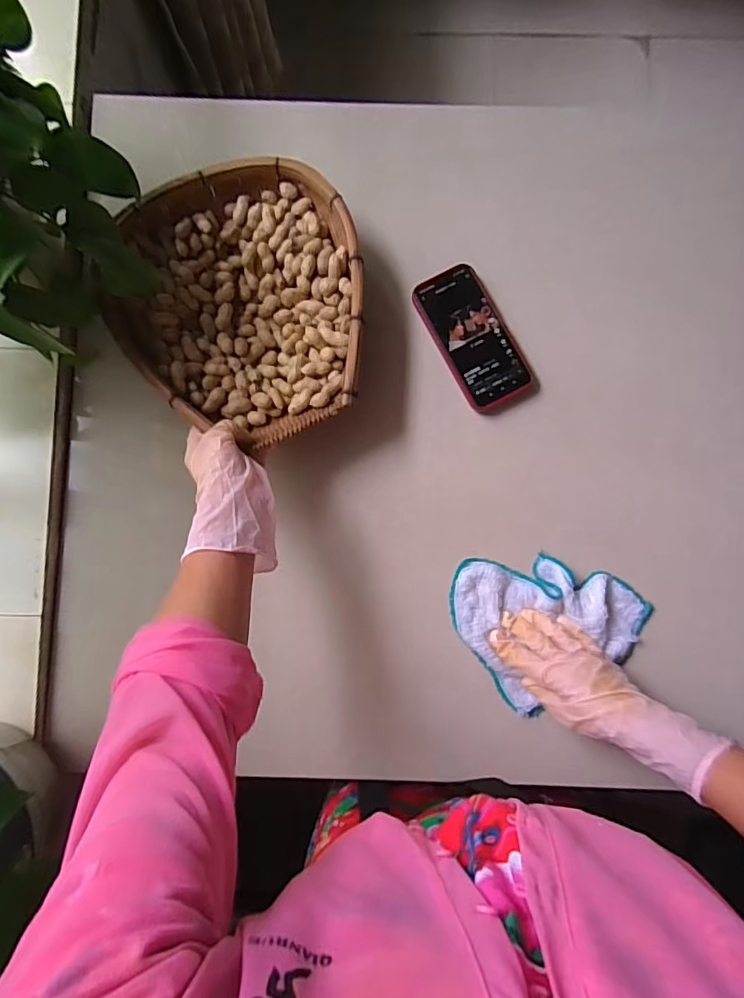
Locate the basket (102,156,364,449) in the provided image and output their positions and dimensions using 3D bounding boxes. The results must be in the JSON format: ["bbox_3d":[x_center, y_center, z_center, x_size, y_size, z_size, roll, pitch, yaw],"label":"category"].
[{"bbox_3d":[-0.145,-0.210,0.551,0.260,0.063,0.306,-1,84,0],"label":"basket"}]

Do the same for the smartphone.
[{"bbox_3d":[0.115,-0.188,0.581,0.077,0.005,0.165,-27,85,1],"label":"smartphone"}]

